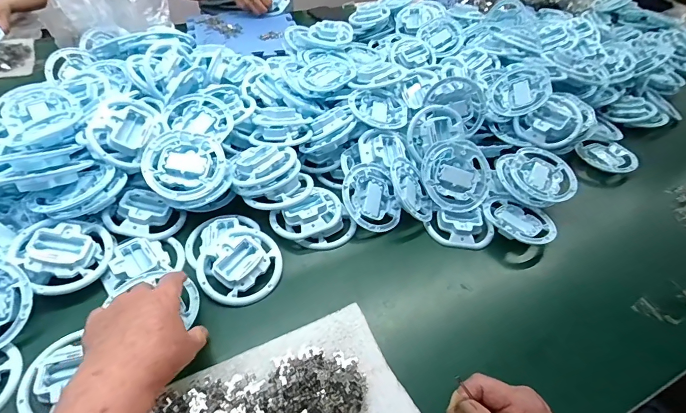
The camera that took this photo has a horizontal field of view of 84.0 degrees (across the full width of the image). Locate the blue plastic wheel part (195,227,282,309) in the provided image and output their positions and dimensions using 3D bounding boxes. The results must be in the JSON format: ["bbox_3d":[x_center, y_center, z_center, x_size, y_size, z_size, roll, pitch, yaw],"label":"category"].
[{"bbox_3d":[-0.131,0.075,0.493,0.104,0.036,0.095,2,46,-2],"label":"blue plastic wheel part"}]

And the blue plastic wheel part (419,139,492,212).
[{"bbox_3d":[0.175,-0.049,0.588,0.104,0.015,0.109,1,82,-8],"label":"blue plastic wheel part"}]

